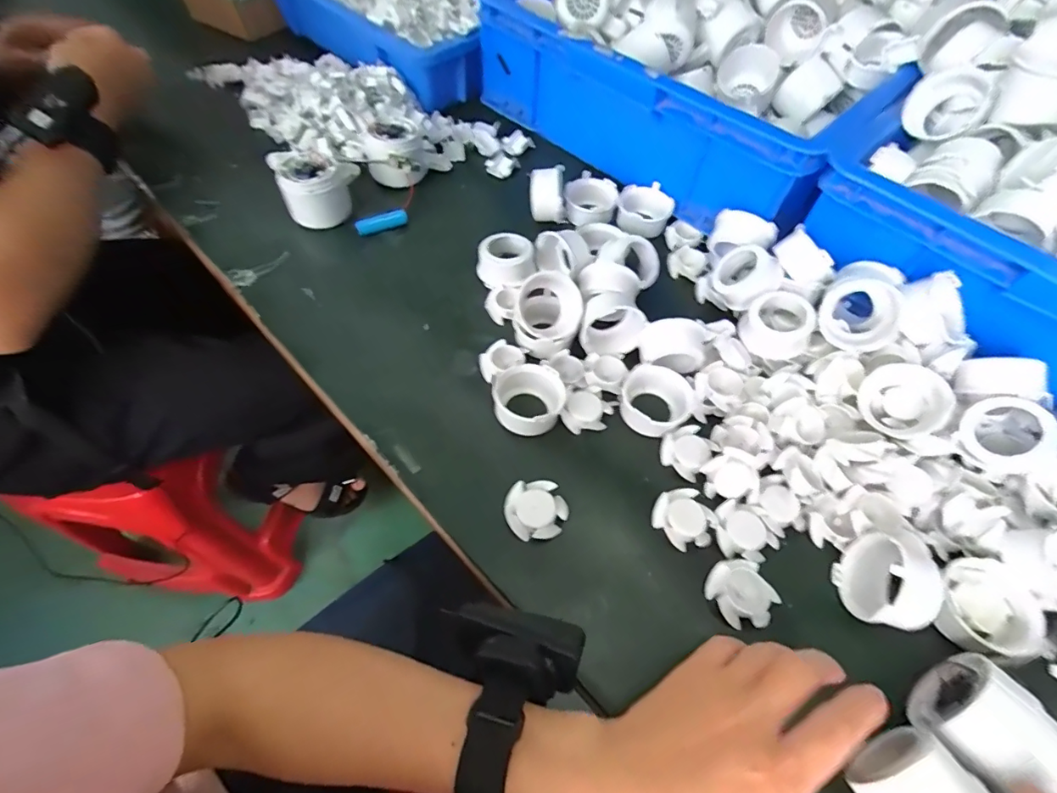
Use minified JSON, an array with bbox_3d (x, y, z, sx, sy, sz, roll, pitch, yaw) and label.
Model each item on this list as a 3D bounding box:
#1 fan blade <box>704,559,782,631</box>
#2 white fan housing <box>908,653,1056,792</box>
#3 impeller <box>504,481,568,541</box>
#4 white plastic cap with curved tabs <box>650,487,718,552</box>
[{"bbox_3d":[0.136,0.126,0.310,0.037,0.011,0.040,-14,59,-11],"label":"fan blade"},{"bbox_3d":[0.244,0.176,0.256,0.055,0.049,0.049,-31,63,-20],"label":"white fan housing"},{"bbox_3d":[0.005,0.079,0.336,0.042,0.011,0.038,0,57,-2],"label":"impeller"},{"bbox_3d":[0.109,0.084,0.336,0.038,0.009,0.041,1,57,-1],"label":"white plastic cap with curved tabs"}]

